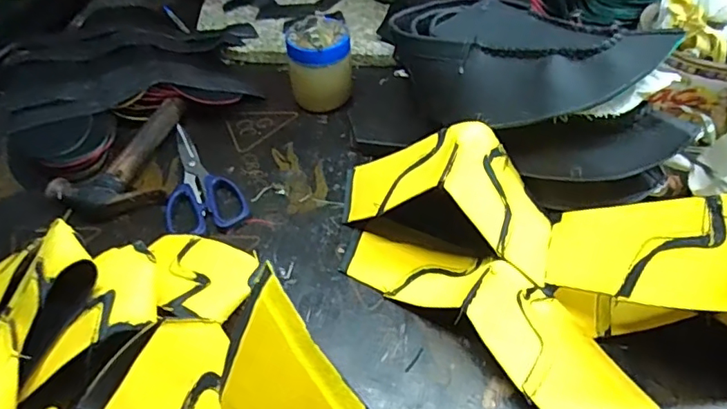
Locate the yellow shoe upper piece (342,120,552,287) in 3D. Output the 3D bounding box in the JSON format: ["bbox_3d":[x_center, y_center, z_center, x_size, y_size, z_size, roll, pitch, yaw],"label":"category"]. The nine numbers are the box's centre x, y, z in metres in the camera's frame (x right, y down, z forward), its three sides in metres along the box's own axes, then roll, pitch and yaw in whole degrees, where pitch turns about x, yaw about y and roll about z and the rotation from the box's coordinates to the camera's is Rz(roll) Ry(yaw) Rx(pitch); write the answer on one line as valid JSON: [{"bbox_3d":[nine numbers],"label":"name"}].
[{"bbox_3d":[0.075,-0.012,0.490,0.222,0.111,0.087,20,52,21],"label":"yellow shoe upper piece"}]

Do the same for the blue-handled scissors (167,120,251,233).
[{"bbox_3d":[-0.185,-0.029,0.589,0.080,0.011,0.170,-20,49,-14],"label":"blue-handled scissors"}]

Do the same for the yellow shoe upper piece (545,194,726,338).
[{"bbox_3d":[0.253,0.056,0.393,0.218,0.133,0.092,21,52,21],"label":"yellow shoe upper piece"}]

